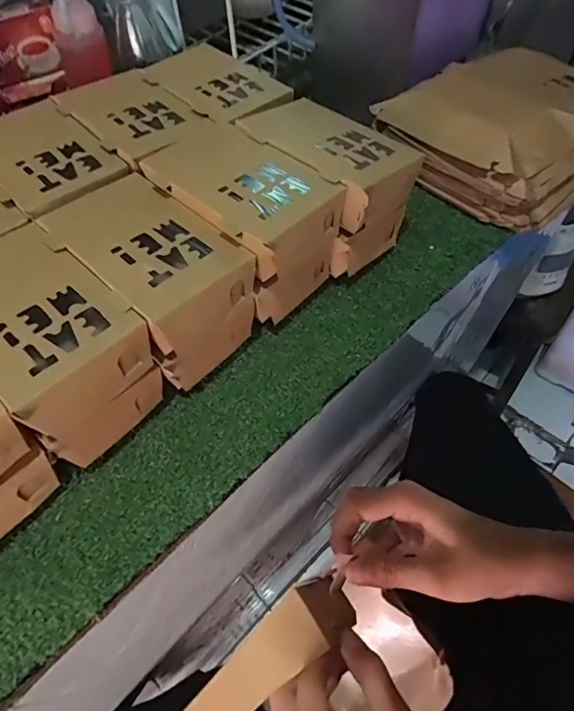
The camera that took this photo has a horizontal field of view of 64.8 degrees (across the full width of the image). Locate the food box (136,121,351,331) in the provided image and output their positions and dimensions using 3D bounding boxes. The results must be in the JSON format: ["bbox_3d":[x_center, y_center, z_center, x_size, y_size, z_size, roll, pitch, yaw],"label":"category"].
[{"bbox_3d":[-0.037,-0.113,0.404,0.154,0.114,0.094,36,65,22],"label":"food box"}]

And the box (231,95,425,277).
[{"bbox_3d":[0.037,-0.159,0.433,0.098,0.113,0.151,-41,64,-21],"label":"box"}]

